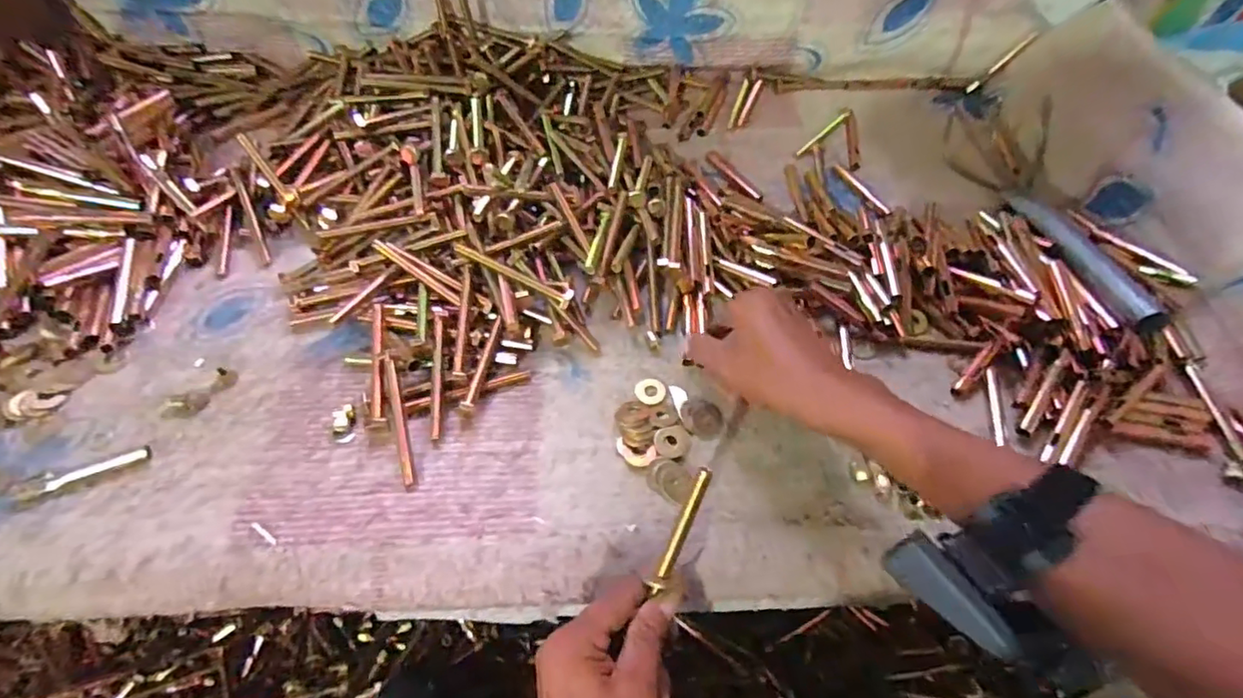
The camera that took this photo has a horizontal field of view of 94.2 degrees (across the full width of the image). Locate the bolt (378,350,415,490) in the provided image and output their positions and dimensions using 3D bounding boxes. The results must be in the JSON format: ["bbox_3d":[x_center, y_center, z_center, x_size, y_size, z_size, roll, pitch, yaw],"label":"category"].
[{"bbox_3d":[-0.166,0.050,0.428,0.009,0.008,0.103,-14,71,-10],"label":"bolt"}]

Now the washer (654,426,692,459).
[{"bbox_3d":[0.039,0.071,0.439,0.027,0.004,0.025,0,55,-1],"label":"washer"}]

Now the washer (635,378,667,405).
[{"bbox_3d":[0.024,0.034,0.469,0.024,0.004,0.027,30,60,19],"label":"washer"}]

